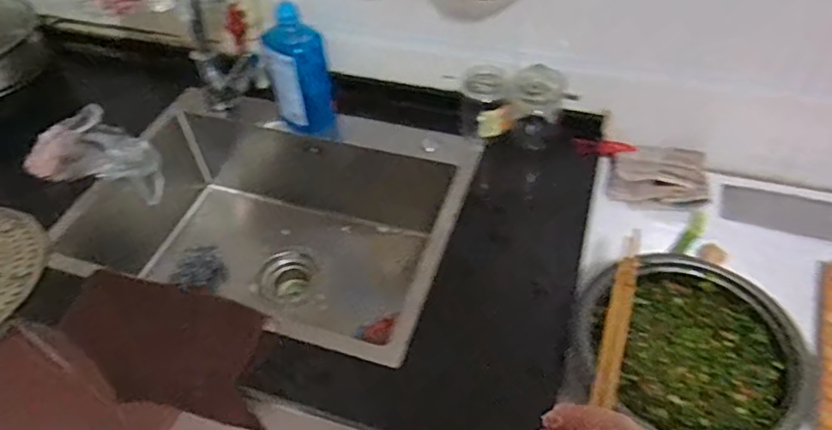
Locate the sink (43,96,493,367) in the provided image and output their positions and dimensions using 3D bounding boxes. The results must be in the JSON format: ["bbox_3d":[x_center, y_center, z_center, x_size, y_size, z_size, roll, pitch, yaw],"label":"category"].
[{"bbox_3d":[-0.224,0.047,1.008,0.576,0.233,0.433,10,51,13],"label":"sink"}]

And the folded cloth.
[{"bbox_3d":[0.392,-0.062,0.949,0.145,0.024,0.095,5,78,21],"label":"folded cloth"}]

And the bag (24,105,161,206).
[{"bbox_3d":[-0.561,-0.096,1.008,0.194,0.156,0.109,8,51,11],"label":"bag"}]

